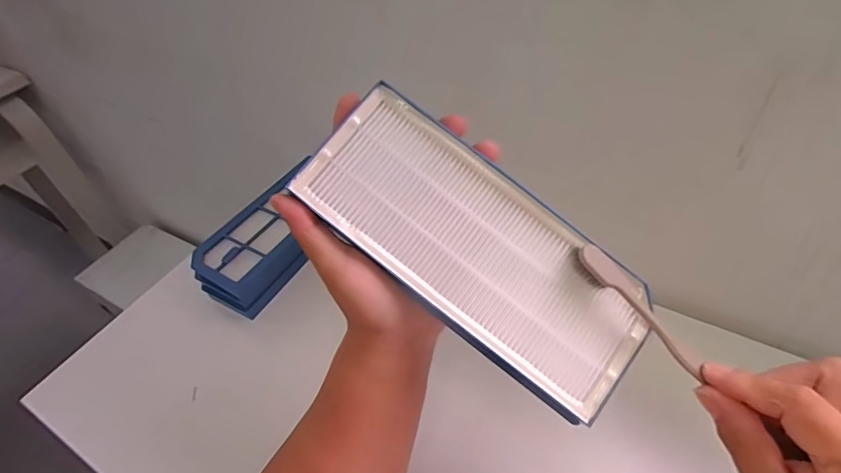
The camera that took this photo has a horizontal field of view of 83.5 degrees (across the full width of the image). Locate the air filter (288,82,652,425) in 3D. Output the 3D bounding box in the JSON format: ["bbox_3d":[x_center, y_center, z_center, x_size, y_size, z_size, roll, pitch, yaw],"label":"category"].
[{"bbox_3d":[0.032,0.006,0.260,0.199,0.012,0.084,39,81,4],"label":"air filter"}]

